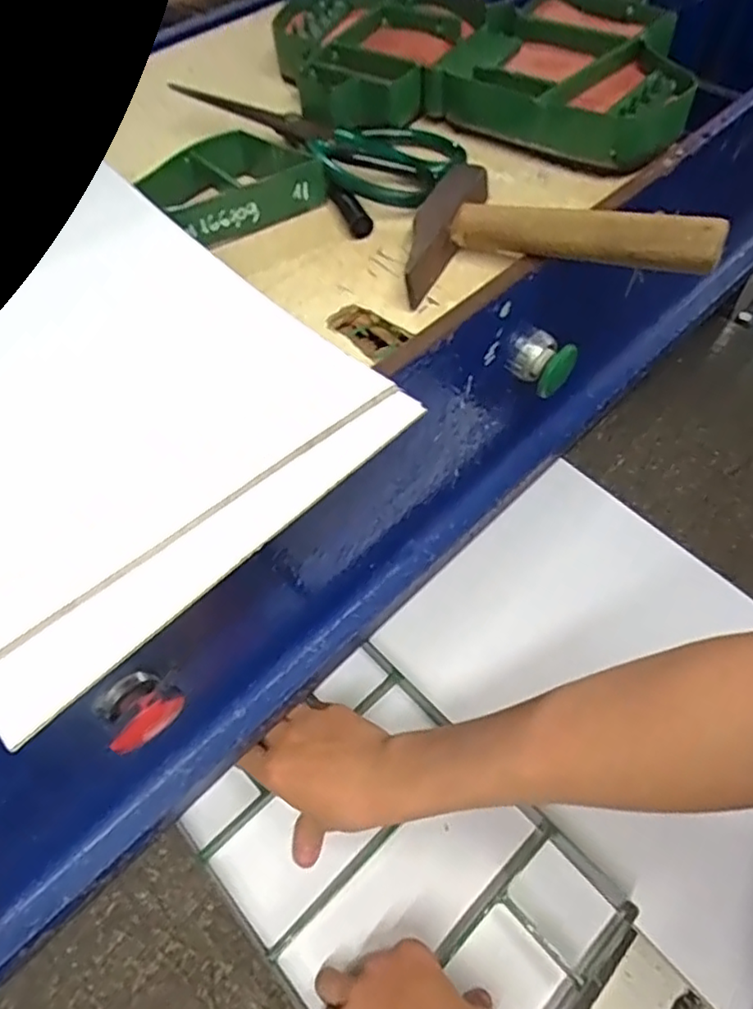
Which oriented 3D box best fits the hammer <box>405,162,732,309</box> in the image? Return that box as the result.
[{"bbox_3d":[0.100,-0.146,0.358,0.162,0.026,0.110,15,59,24],"label":"hammer"}]

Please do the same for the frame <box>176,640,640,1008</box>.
[{"bbox_3d":[0.016,0.267,0.480,0.203,0.029,0.278,-40,66,-20],"label":"frame"}]

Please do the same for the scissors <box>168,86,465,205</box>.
[{"bbox_3d":[-0.042,-0.247,0.435,0.187,0.012,0.082,24,60,7],"label":"scissors"}]

